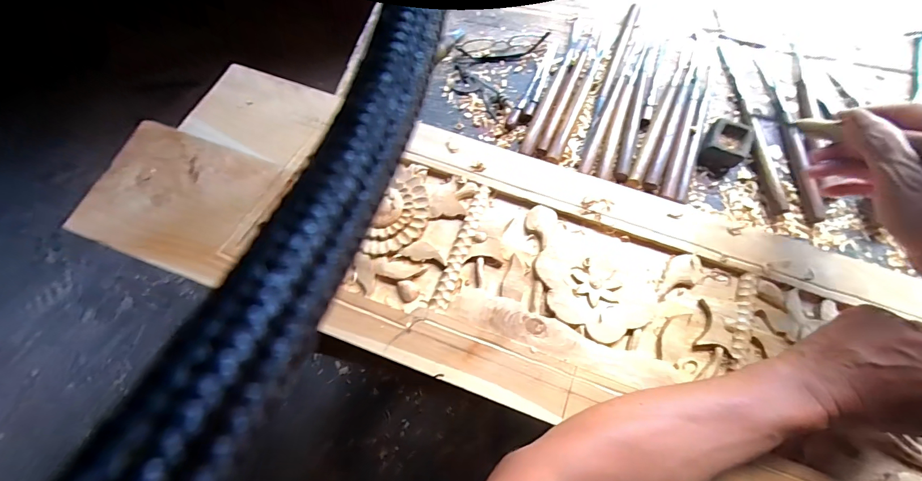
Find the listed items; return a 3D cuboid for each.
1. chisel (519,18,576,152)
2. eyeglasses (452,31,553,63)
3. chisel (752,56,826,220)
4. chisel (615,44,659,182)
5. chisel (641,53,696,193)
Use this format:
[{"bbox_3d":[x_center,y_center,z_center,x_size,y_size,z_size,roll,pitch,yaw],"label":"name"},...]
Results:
[{"bbox_3d":[0.127,-0.213,0.529,0.018,0.016,0.237,21,72,9],"label":"chisel"},{"bbox_3d":[0.057,-0.277,0.545,0.124,0.033,0.037,-6,70,-1],"label":"eyeglasses"},{"bbox_3d":[0.417,-0.133,0.499,0.018,0.019,0.233,-3,70,1],"label":"chisel"},{"bbox_3d":[0.234,-0.175,0.517,0.017,0.020,0.220,18,72,8],"label":"chisel"},{"bbox_3d":[0.280,-0.159,0.510,0.018,0.021,0.216,24,73,10],"label":"chisel"}]

